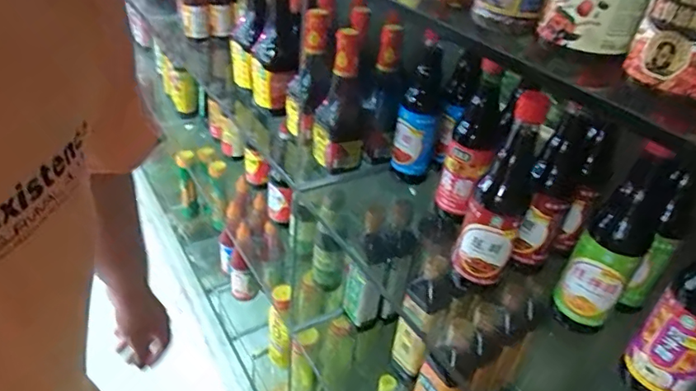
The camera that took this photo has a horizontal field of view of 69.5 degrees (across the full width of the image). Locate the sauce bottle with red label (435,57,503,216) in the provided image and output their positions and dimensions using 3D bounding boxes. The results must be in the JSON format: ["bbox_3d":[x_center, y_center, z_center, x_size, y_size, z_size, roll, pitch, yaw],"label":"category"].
[{"bbox_3d":[0.158,-0.074,0.635,0.054,0.201,0.058,14,35,11],"label":"sauce bottle with red label"}]

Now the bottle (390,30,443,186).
[{"bbox_3d":[0.098,-0.099,0.727,0.061,0.200,0.052,11,34,6],"label":"bottle"}]

